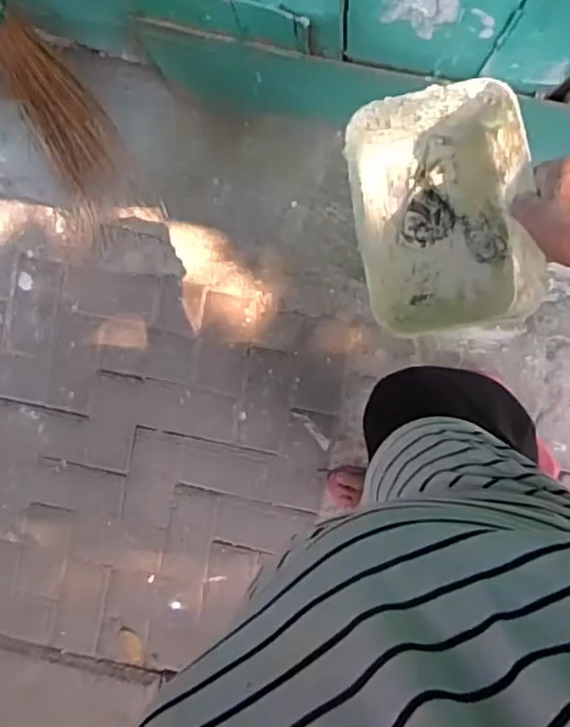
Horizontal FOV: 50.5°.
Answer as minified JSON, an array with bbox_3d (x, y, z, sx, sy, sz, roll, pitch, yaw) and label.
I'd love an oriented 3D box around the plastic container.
[{"bbox_3d":[0.134,-0.130,0.537,0.137,0.094,0.195,-8,96,7],"label":"plastic container"}]

